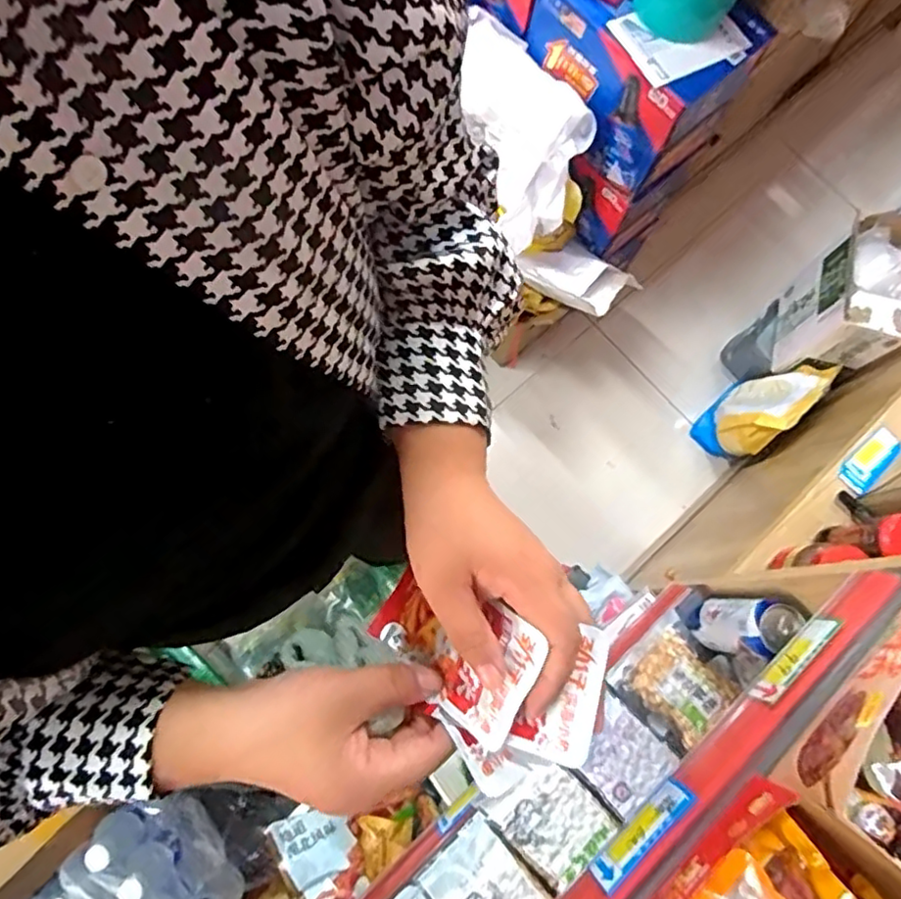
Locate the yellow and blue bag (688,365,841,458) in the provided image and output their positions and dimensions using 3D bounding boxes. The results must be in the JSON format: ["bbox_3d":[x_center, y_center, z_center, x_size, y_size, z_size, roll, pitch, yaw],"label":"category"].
[{"bbox_3d":[0.678,-0.100,1.388,0.221,0.266,0.120,-43,83,-8],"label":"yellow and blue bag"}]

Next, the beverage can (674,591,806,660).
[{"bbox_3d":[0.342,0.211,0.771,0.062,0.184,0.064,0,79,-1],"label":"beverage can"}]

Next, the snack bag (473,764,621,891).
[{"bbox_3d":[0.116,0.431,0.747,0.103,0.019,0.127,-44,83,-9],"label":"snack bag"}]

